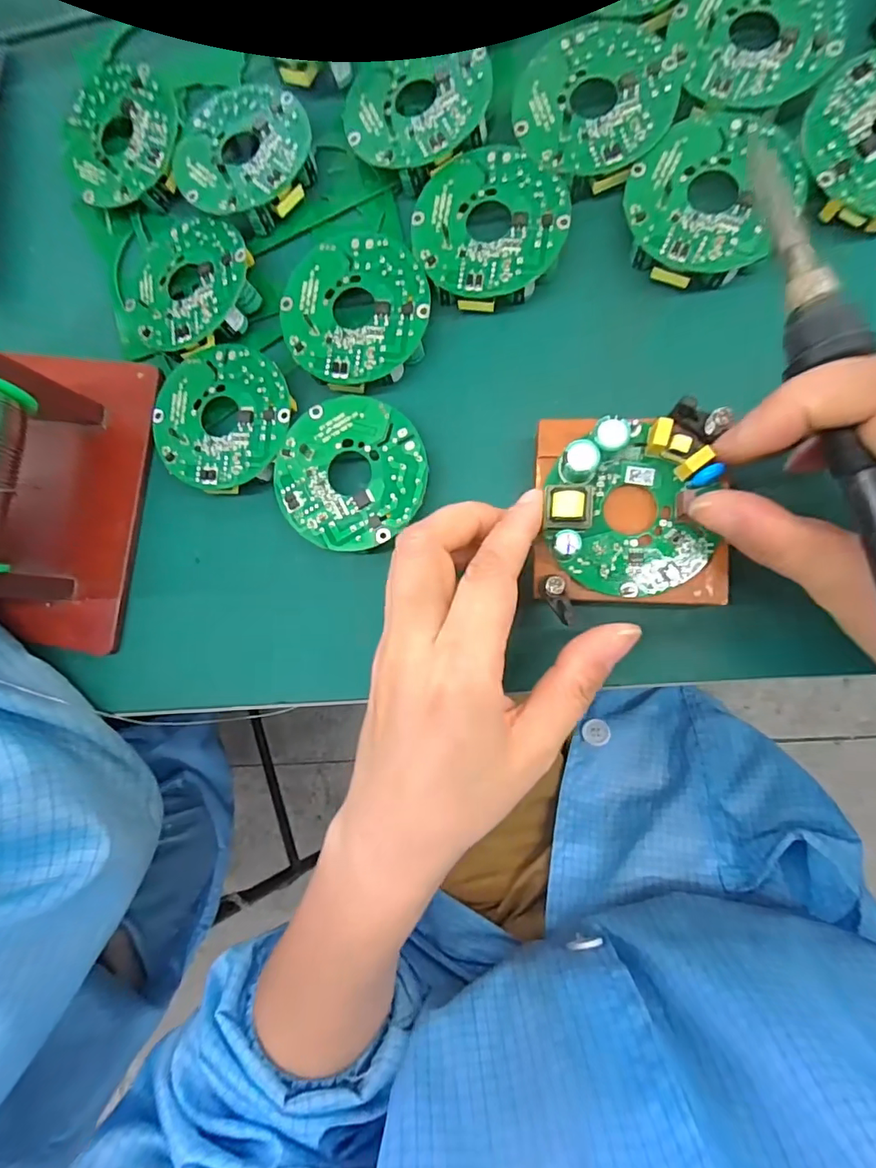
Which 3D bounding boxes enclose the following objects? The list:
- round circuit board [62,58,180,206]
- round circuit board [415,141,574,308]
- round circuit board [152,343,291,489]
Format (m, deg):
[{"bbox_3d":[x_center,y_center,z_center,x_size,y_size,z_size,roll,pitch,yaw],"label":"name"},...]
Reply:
[{"bbox_3d":[-0.151,-0.211,0.240,0.061,0.015,0.058,0,87,8],"label":"round circuit board"},{"bbox_3d":[0.022,-0.153,0.216,0.062,0.015,0.064,0,87,8],"label":"round circuit board"},{"bbox_3d":[-0.097,-0.076,0.229,0.061,0.013,0.064,0,87,8],"label":"round circuit board"}]

